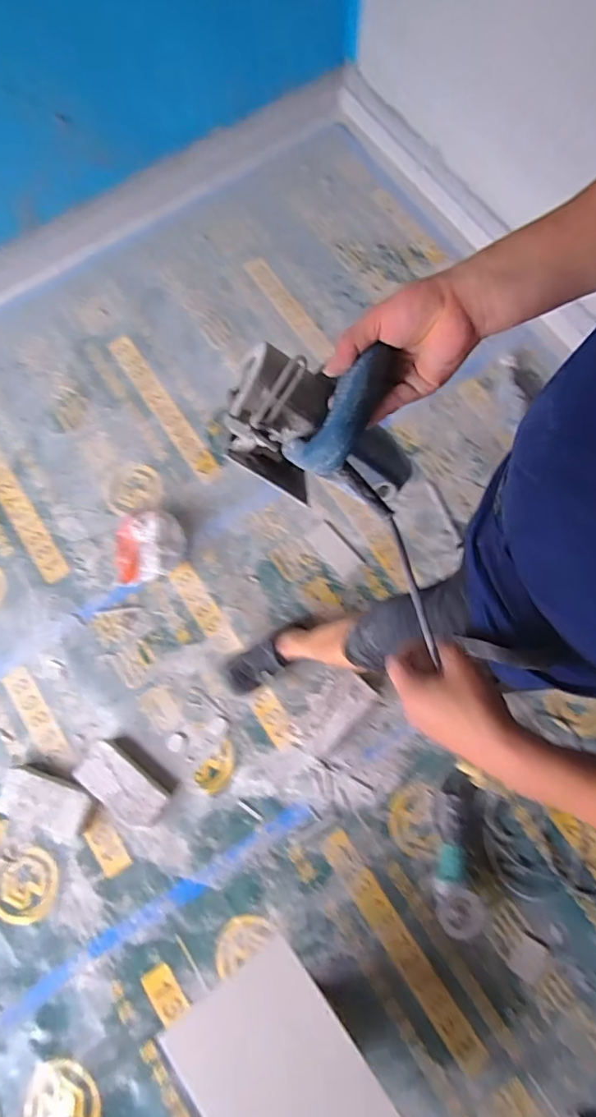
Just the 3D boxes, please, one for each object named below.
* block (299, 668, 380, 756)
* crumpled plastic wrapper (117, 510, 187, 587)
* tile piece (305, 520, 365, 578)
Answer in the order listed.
[{"bbox_3d":[0.090,0.381,1.298,0.113,0.055,0.217,41,80,9],"label":"block"},{"bbox_3d":[-0.391,-0.033,1.382,0.185,0.092,0.187,-10,76,-2],"label":"crumpled plastic wrapper"},{"bbox_3d":[0.101,-0.026,1.429,0.078,0.009,0.156,-43,86,-6],"label":"tile piece"}]

